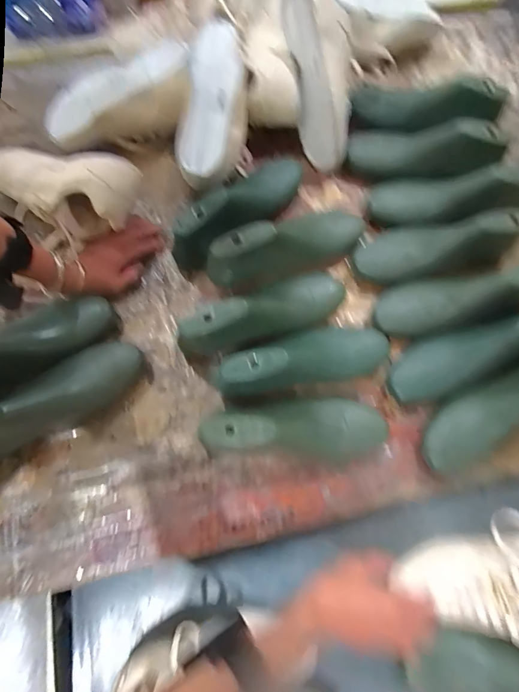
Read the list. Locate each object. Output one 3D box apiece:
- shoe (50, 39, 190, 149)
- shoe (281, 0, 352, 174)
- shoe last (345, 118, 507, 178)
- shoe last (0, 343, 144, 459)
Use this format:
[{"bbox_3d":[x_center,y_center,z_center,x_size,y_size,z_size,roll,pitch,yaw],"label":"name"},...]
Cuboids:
[{"bbox_3d":[-0.218,-0.386,0.628,0.246,0.092,0.096,-17,75,9],"label":"shoe"},{"bbox_3d":[0.101,-0.420,0.611,0.096,0.088,0.258,-15,114,-4],"label":"shoe"},{"bbox_3d":[0.254,-0.306,0.610,0.238,0.051,0.069,11,74,26],"label":"shoe last"},{"bbox_3d":[-0.257,0.068,0.506,0.220,0.093,0.074,-32,76,-22],"label":"shoe last"}]

